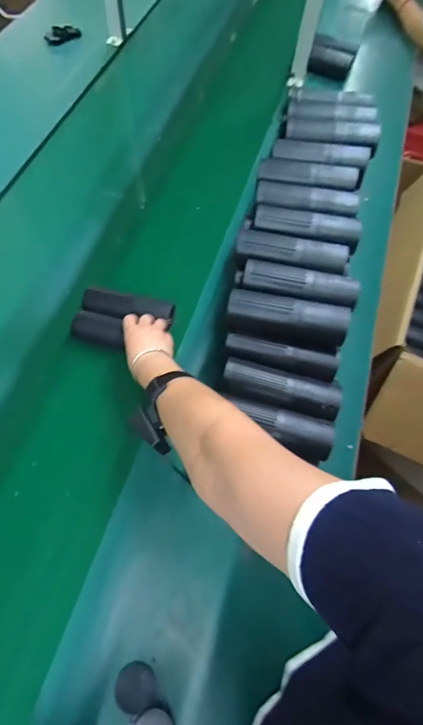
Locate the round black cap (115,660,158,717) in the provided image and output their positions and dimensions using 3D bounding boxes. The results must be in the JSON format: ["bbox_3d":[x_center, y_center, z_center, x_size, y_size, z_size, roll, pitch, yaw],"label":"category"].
[{"bbox_3d":[-0.098,0.421,0.487,0.051,0.004,0.051,1,65,-2],"label":"round black cap"}]

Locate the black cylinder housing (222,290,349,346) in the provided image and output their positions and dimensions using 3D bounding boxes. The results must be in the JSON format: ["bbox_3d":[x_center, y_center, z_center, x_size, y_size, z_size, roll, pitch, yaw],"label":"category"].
[{"bbox_3d":[0.103,-0.065,0.518,0.162,0.042,0.056,13,66,3],"label":"black cylinder housing"}]

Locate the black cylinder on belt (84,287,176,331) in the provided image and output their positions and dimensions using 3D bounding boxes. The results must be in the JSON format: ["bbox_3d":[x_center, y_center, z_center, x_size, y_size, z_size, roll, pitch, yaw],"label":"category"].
[{"bbox_3d":[-0.149,-0.098,0.683,0.162,0.038,0.046,7,65,-5],"label":"black cylinder on belt"}]

